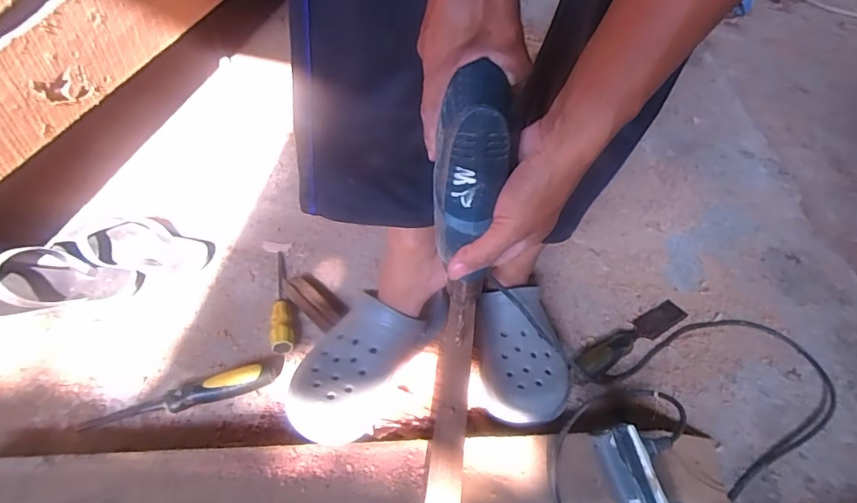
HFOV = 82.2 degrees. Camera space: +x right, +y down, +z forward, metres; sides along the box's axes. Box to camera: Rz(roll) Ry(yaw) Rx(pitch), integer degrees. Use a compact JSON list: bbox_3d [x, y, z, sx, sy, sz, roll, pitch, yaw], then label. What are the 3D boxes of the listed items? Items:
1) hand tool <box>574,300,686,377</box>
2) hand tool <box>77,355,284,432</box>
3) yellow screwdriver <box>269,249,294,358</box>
[{"bbox_3d":[0.294,0.121,0.710,0.220,0.030,0.042,-26,52,-24],"label":"hand tool"},{"bbox_3d":[-0.307,0.180,0.621,0.235,0.040,0.039,-14,48,-15],"label":"hand tool"},{"bbox_3d":[-0.220,0.065,0.741,0.030,0.034,0.202,-8,47,-9],"label":"yellow screwdriver"}]

